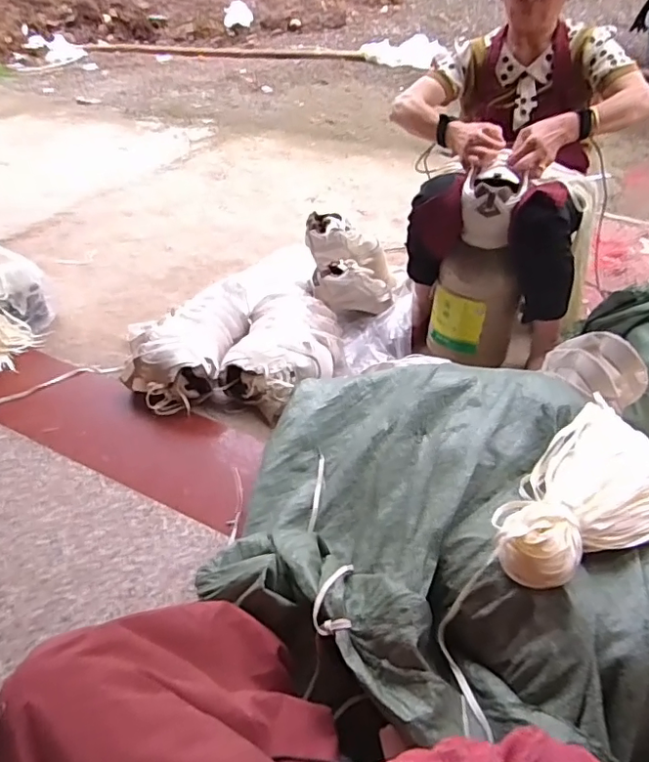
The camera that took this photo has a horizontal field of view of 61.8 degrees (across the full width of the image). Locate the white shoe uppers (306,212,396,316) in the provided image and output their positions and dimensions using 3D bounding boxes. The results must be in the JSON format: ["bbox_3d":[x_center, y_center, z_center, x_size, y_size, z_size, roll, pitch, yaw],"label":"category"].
[{"bbox_3d":[0.084,-0.324,1.558,0.268,0.183,0.300,-2,45,3],"label":"white shoe uppers"}]

